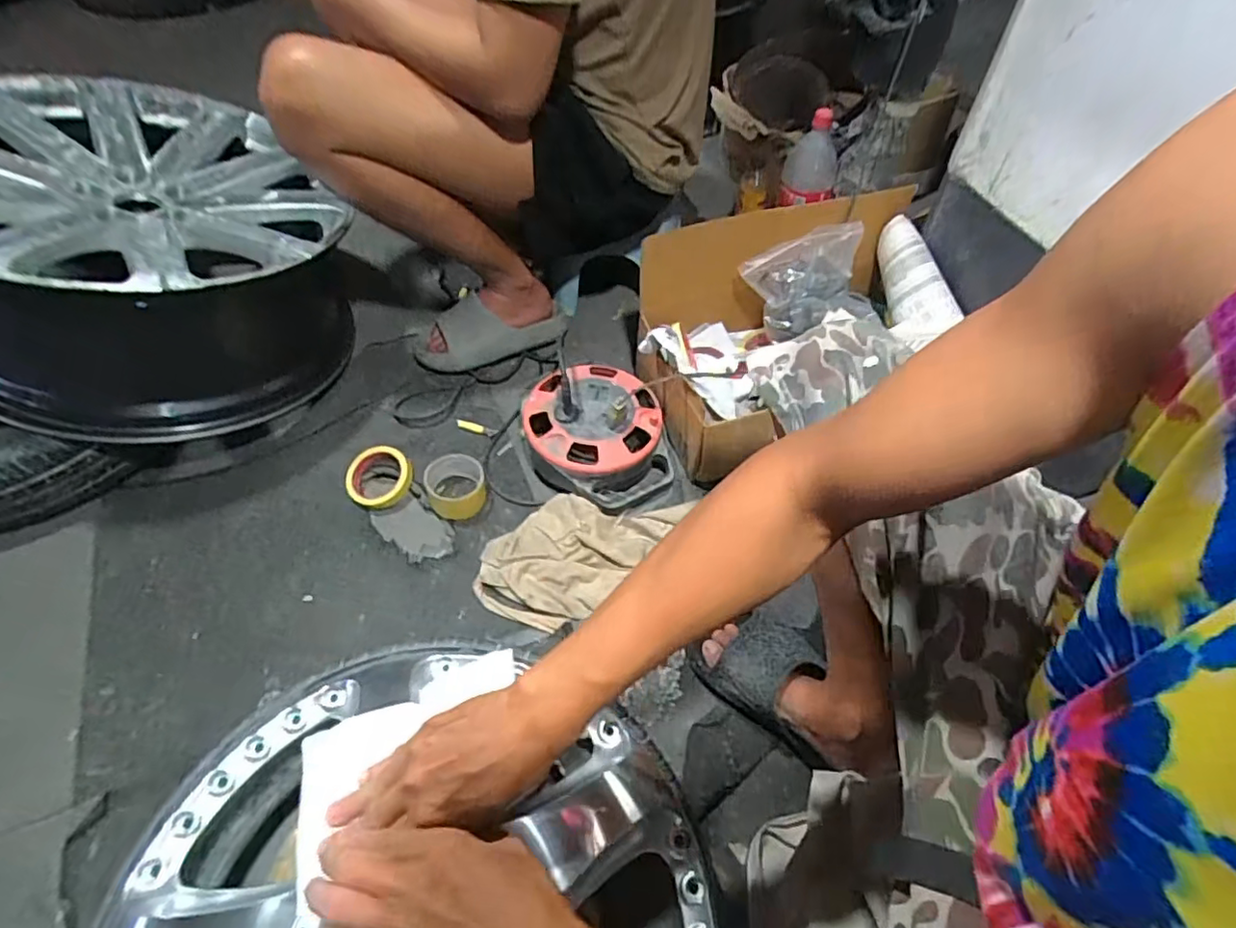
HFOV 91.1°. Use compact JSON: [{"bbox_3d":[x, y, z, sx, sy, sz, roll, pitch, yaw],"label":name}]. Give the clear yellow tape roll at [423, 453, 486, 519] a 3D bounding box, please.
[{"bbox_3d":[-0.236,0.032,0.882,0.082,0.052,0.086,0,55,0],"label":"clear yellow tape roll"}]

